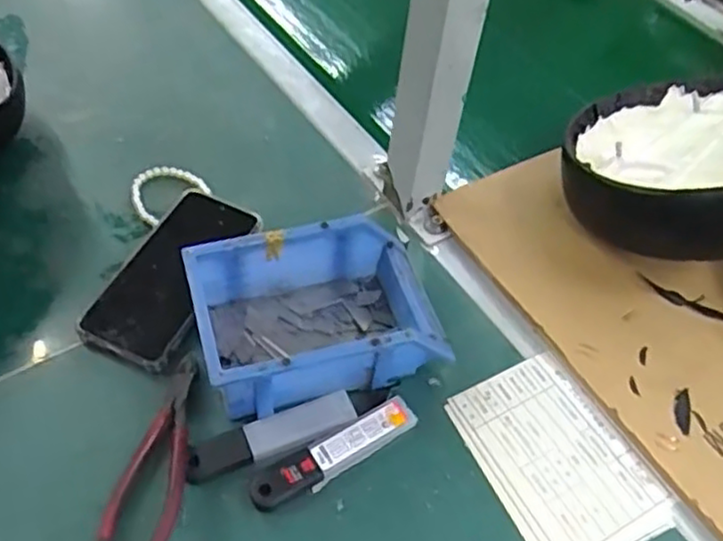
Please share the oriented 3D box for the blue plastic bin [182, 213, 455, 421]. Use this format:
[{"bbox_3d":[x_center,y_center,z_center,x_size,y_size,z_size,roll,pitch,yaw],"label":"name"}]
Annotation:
[{"bbox_3d":[-0.031,0.032,0.536,0.171,0.073,0.114,-13,56,-14],"label":"blue plastic bin"}]

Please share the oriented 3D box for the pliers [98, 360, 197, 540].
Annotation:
[{"bbox_3d":[-0.137,0.125,0.481,0.047,0.025,0.153,10,53,2],"label":"pliers"}]

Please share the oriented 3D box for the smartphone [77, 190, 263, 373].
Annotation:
[{"bbox_3d":[-0.156,0.001,0.584,0.080,0.013,0.165,22,55,11],"label":"smartphone"}]

